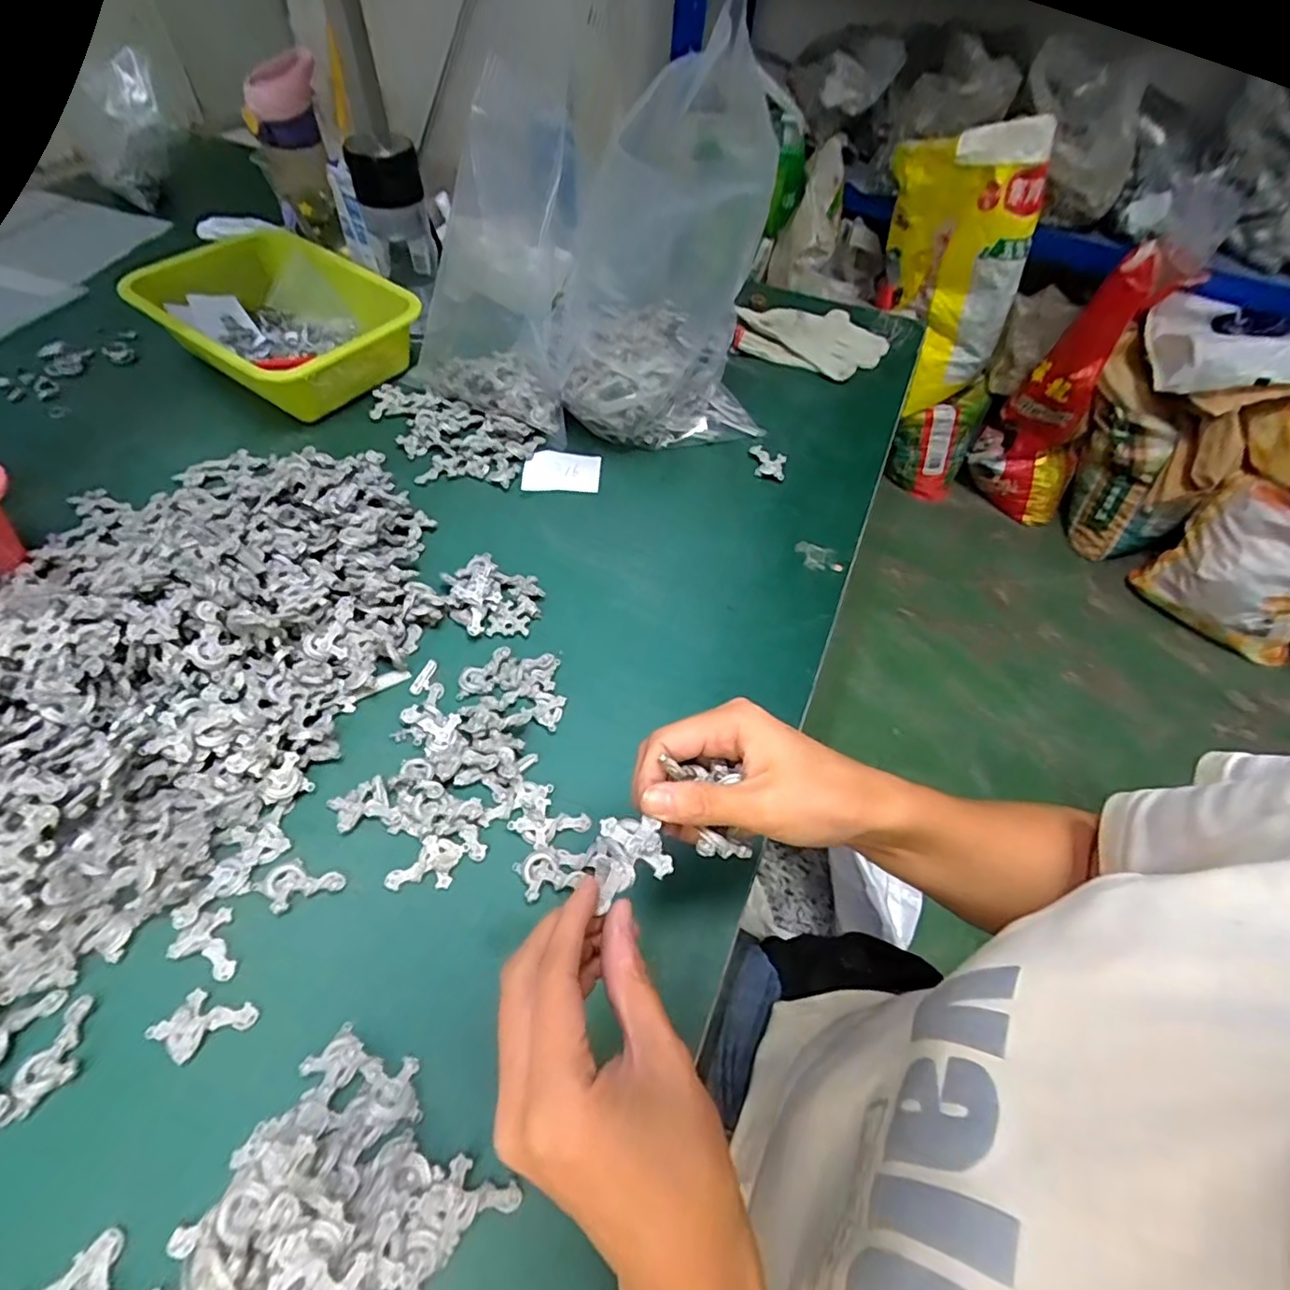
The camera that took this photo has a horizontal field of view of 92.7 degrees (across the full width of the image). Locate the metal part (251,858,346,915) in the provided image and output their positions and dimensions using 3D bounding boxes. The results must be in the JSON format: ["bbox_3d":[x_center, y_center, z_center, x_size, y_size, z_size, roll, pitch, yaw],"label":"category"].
[{"bbox_3d":[-0.212,0.144,0.376,0.049,0.005,0.029,-20,58,-17],"label":"metal part"}]

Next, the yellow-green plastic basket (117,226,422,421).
[{"bbox_3d":[-0.403,-0.353,0.670,0.263,0.071,0.187,33,59,18],"label":"yellow-green plastic basket"}]

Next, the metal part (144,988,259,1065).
[{"bbox_3d":[-0.239,0.205,0.334,0.041,0.005,0.036,26,57,14],"label":"metal part"}]

